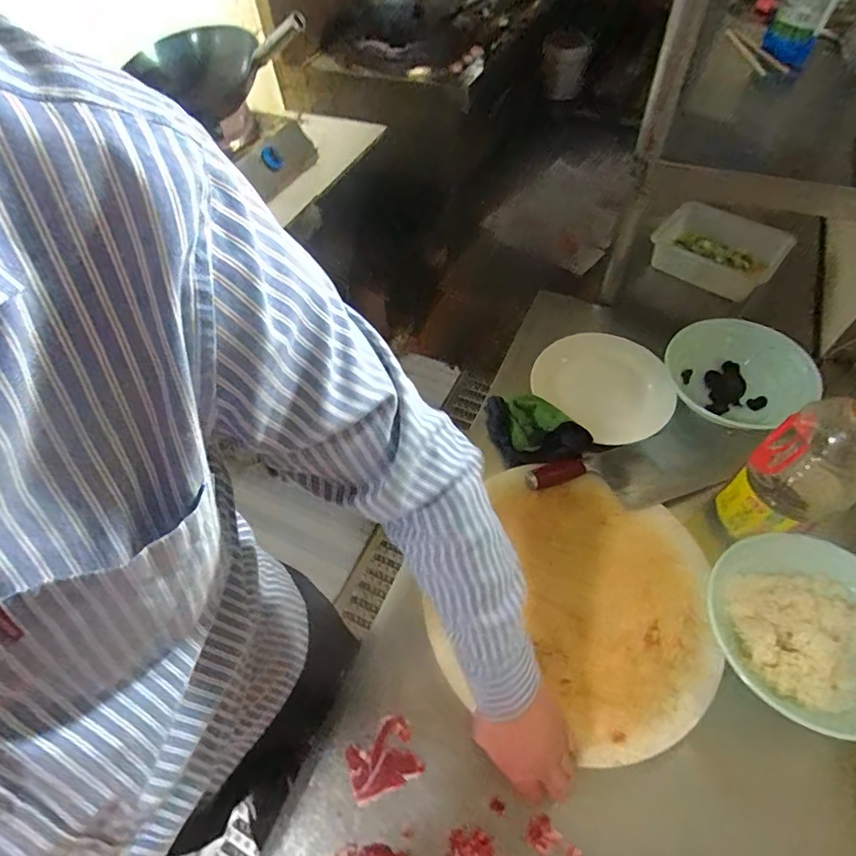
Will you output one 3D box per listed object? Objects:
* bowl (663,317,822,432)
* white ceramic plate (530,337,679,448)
[{"bbox_3d":[0.513,-0.083,0.835,0.216,0.094,0.217,-2,56,4],"label":"bowl"},{"bbox_3d":[0.315,-0.087,0.869,0.253,0.054,0.225,32,65,23],"label":"white ceramic plate"}]

